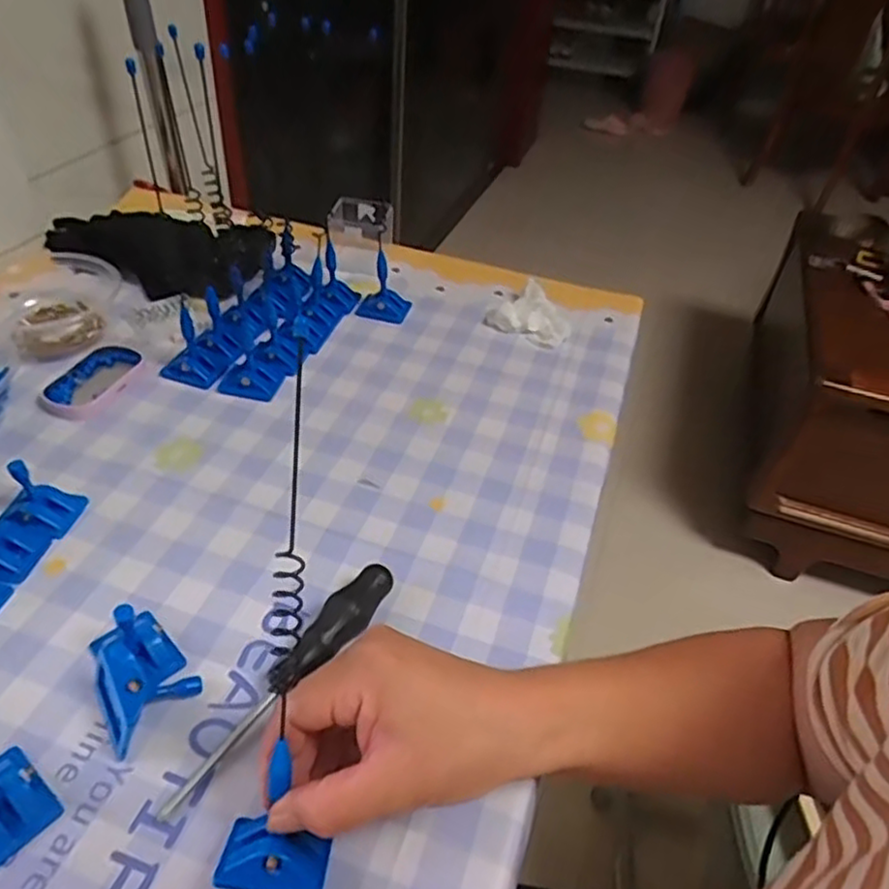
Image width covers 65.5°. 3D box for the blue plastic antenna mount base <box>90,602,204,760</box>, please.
[{"bbox_3d":[-0.157,0.113,0.354,0.047,0.035,0.070,-21,55,-36],"label":"blue plastic antenna mount base"}]

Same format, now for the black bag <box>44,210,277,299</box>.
[{"bbox_3d":[-0.276,-0.191,0.669,0.242,0.029,0.114,20,44,15],"label":"black bag"}]

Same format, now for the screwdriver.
[{"bbox_3d":[-0.081,0.117,0.357,0.022,0.027,0.154,32,48,25],"label":"screwdriver"}]

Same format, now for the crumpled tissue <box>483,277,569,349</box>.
[{"bbox_3d":[0.080,-0.125,0.638,0.075,0.028,0.064,18,43,13],"label":"crumpled tissue"}]

